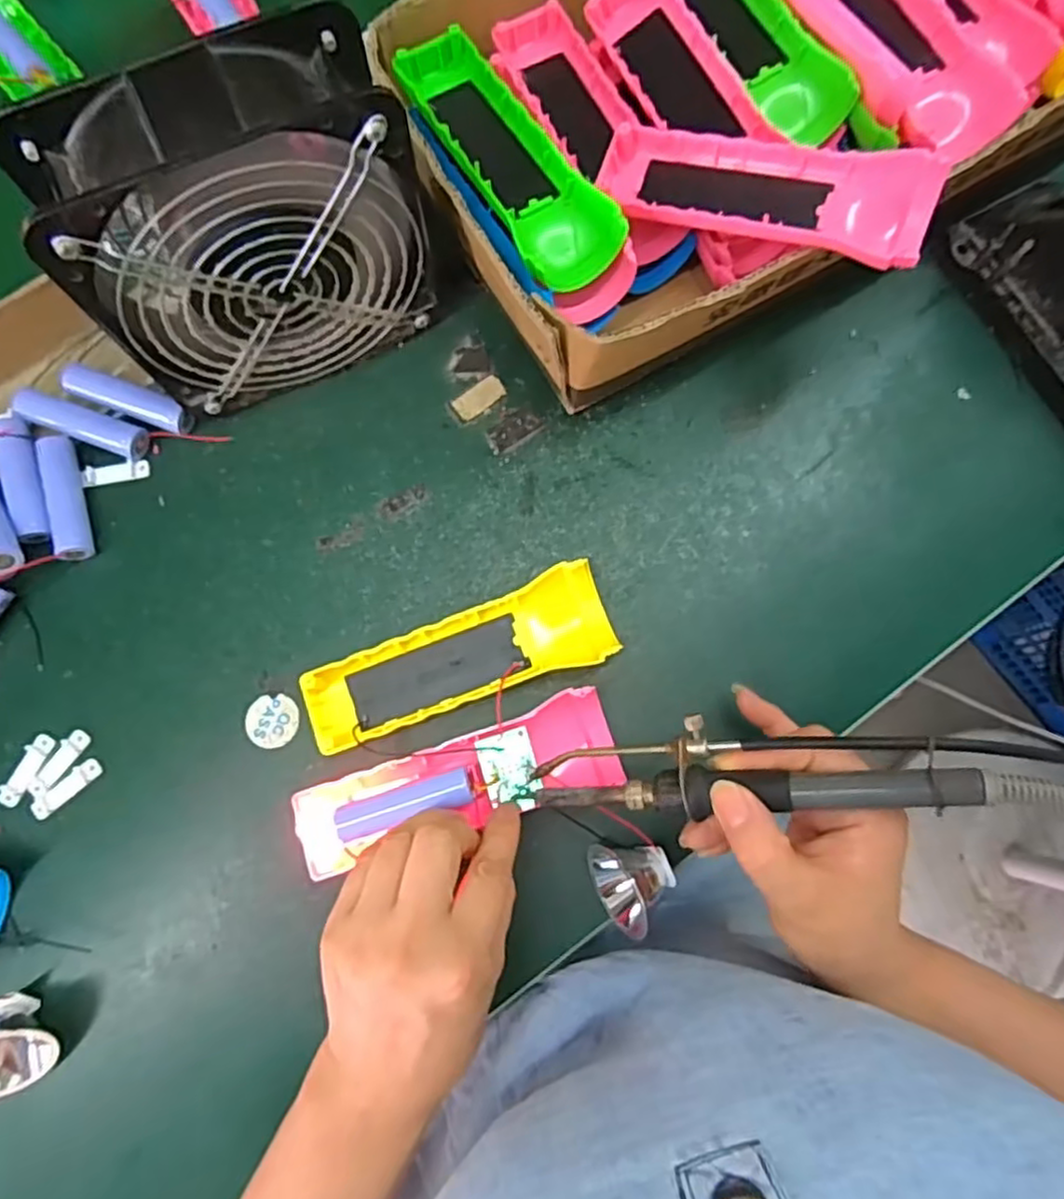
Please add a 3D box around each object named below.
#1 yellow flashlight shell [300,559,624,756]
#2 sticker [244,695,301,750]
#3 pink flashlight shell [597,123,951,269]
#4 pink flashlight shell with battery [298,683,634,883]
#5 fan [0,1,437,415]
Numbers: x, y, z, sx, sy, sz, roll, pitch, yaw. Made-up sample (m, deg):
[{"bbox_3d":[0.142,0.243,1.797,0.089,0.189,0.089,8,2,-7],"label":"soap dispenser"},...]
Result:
[{"bbox_3d":[-0.035,0.032,0.350,0.154,0.027,0.049,-23,79,-3],"label":"yellow flashlight shell"},{"bbox_3d":[-0.134,0.063,0.356,0.027,0.004,0.026,0,79,1],"label":"sticker"},{"bbox_3d":[0.107,-0.192,0.333,0.155,0.028,0.047,19,80,15],"label":"pink flashlight shell"},{"bbox_3d":[-0.036,0.088,0.333,0.157,0.029,0.045,-17,81,-6],"label":"pink flashlight shell with battery"},{"bbox_3d":[-0.125,-0.164,0.323,0.143,0.150,0.061,-25,79,-4],"label":"fan"}]

